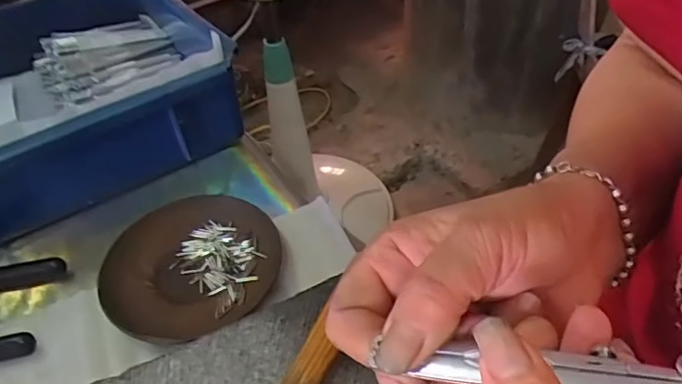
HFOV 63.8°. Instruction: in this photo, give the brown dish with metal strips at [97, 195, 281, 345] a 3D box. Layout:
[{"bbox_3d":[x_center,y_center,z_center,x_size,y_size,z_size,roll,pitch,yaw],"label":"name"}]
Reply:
[{"bbox_3d":[-0.100,0.048,0.370,0.115,0.012,0.106,-2,45,2],"label":"brown dish with metal strips"}]

